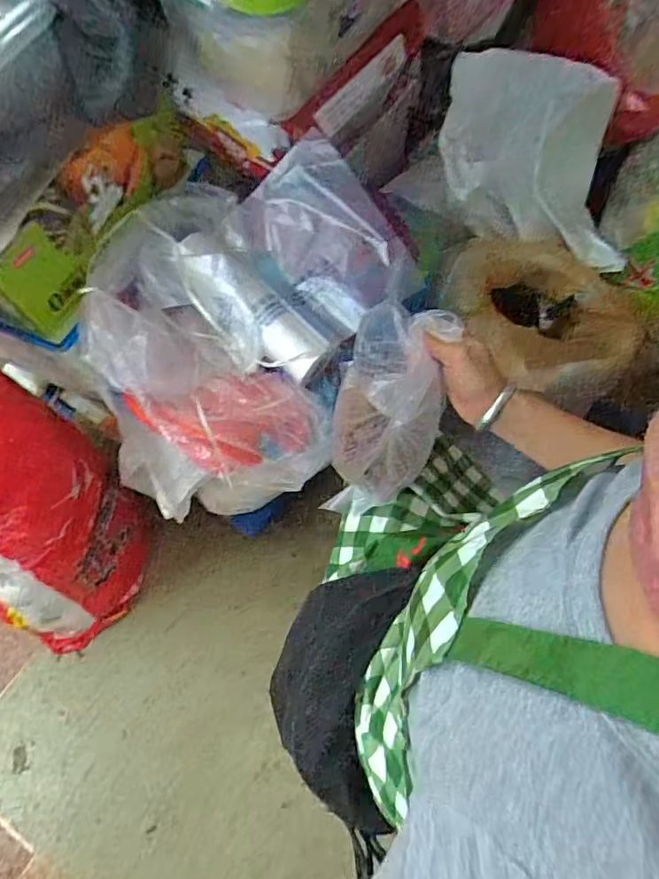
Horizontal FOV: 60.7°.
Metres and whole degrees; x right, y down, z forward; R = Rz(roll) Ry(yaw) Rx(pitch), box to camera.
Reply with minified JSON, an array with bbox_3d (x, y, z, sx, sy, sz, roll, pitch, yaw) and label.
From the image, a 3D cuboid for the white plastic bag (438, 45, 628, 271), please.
[{"bbox_3d":[0.317,-0.426,0.870,0.300,0.109,0.278,8,105,-8],"label":"white plastic bag"}]

